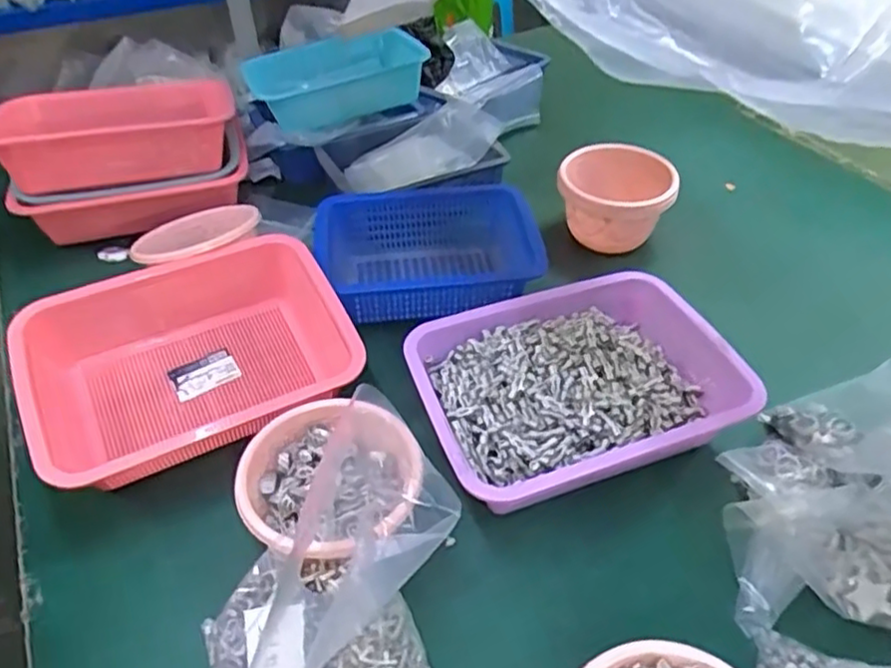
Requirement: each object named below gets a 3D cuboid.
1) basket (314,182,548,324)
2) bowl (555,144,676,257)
[{"bbox_3d":[-0.021,-0.087,0.824,0.282,0.102,0.191,-7,45,-5],"label":"basket"},{"bbox_3d":[0.224,-0.180,0.892,0.144,0.109,0.113,6,45,8],"label":"bowl"}]

